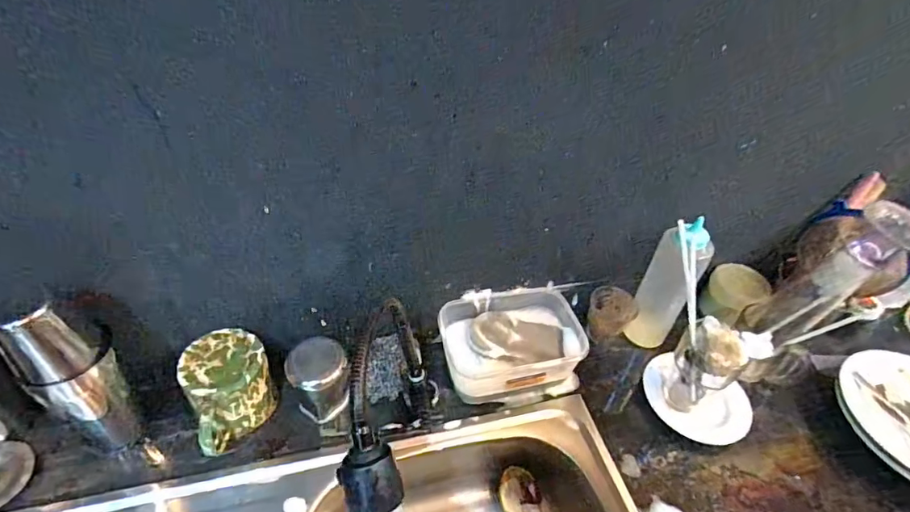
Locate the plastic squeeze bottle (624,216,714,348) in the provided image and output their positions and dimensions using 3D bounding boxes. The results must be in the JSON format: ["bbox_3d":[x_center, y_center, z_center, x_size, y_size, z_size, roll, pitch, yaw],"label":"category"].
[{"bbox_3d":[0.322,0.040,0.731,0.069,0.223,0.061,25,46,20],"label":"plastic squeeze bottle"}]

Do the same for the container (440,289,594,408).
[{"bbox_3d":[0.084,0.131,0.719,0.198,0.083,0.142,-9,45,-16],"label":"container"}]

